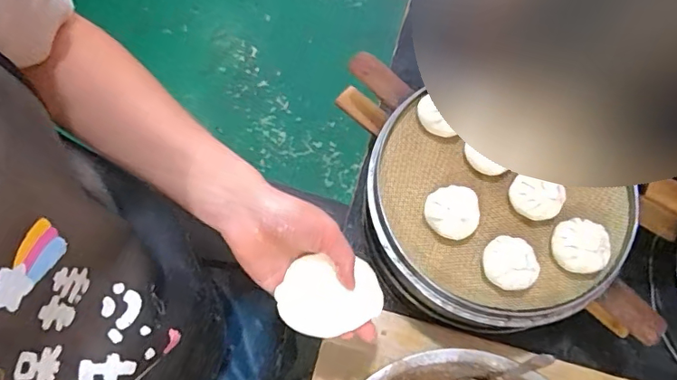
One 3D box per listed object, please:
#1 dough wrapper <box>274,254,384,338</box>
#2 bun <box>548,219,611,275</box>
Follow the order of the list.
[{"bbox_3d":[-0.007,0.088,0.422,0.085,0.018,0.061,-5,71,-3],"label":"dough wrapper"},{"bbox_3d":[0.217,0.050,0.460,0.041,0.031,0.047,1,71,-1],"label":"bun"}]

